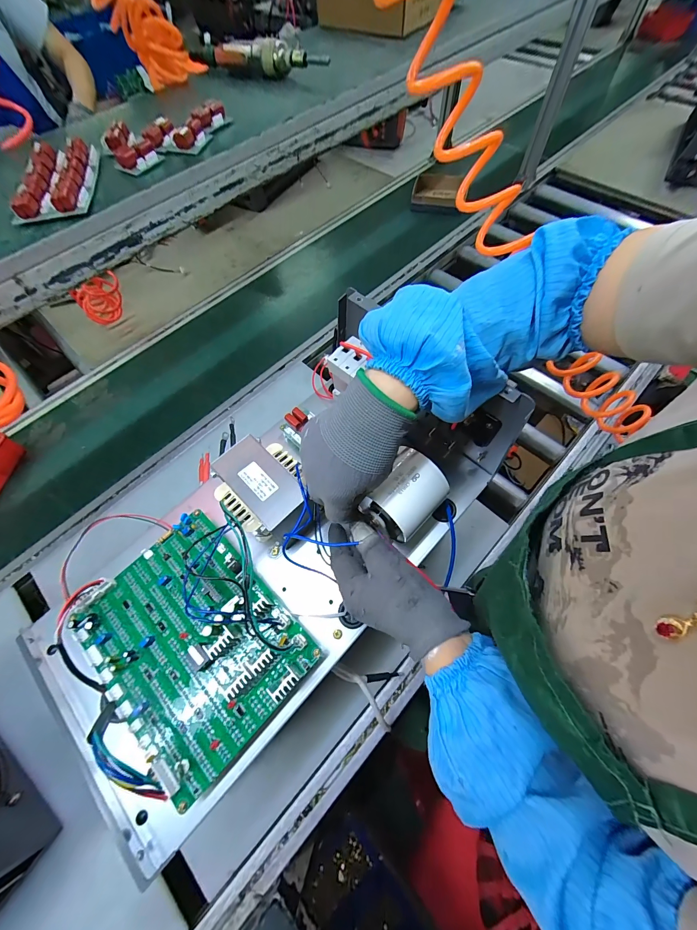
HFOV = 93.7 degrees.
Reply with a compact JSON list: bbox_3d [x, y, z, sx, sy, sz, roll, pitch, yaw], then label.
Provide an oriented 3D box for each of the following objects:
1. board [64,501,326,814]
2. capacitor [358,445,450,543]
[{"bbox_3d":[-0.154,0.163,0.311,0.160,0.030,0.208,-42,70,-16],"label":"board"},{"bbox_3d":[0.061,0.035,0.339,0.057,0.054,0.078,36,71,18],"label":"capacitor"}]

